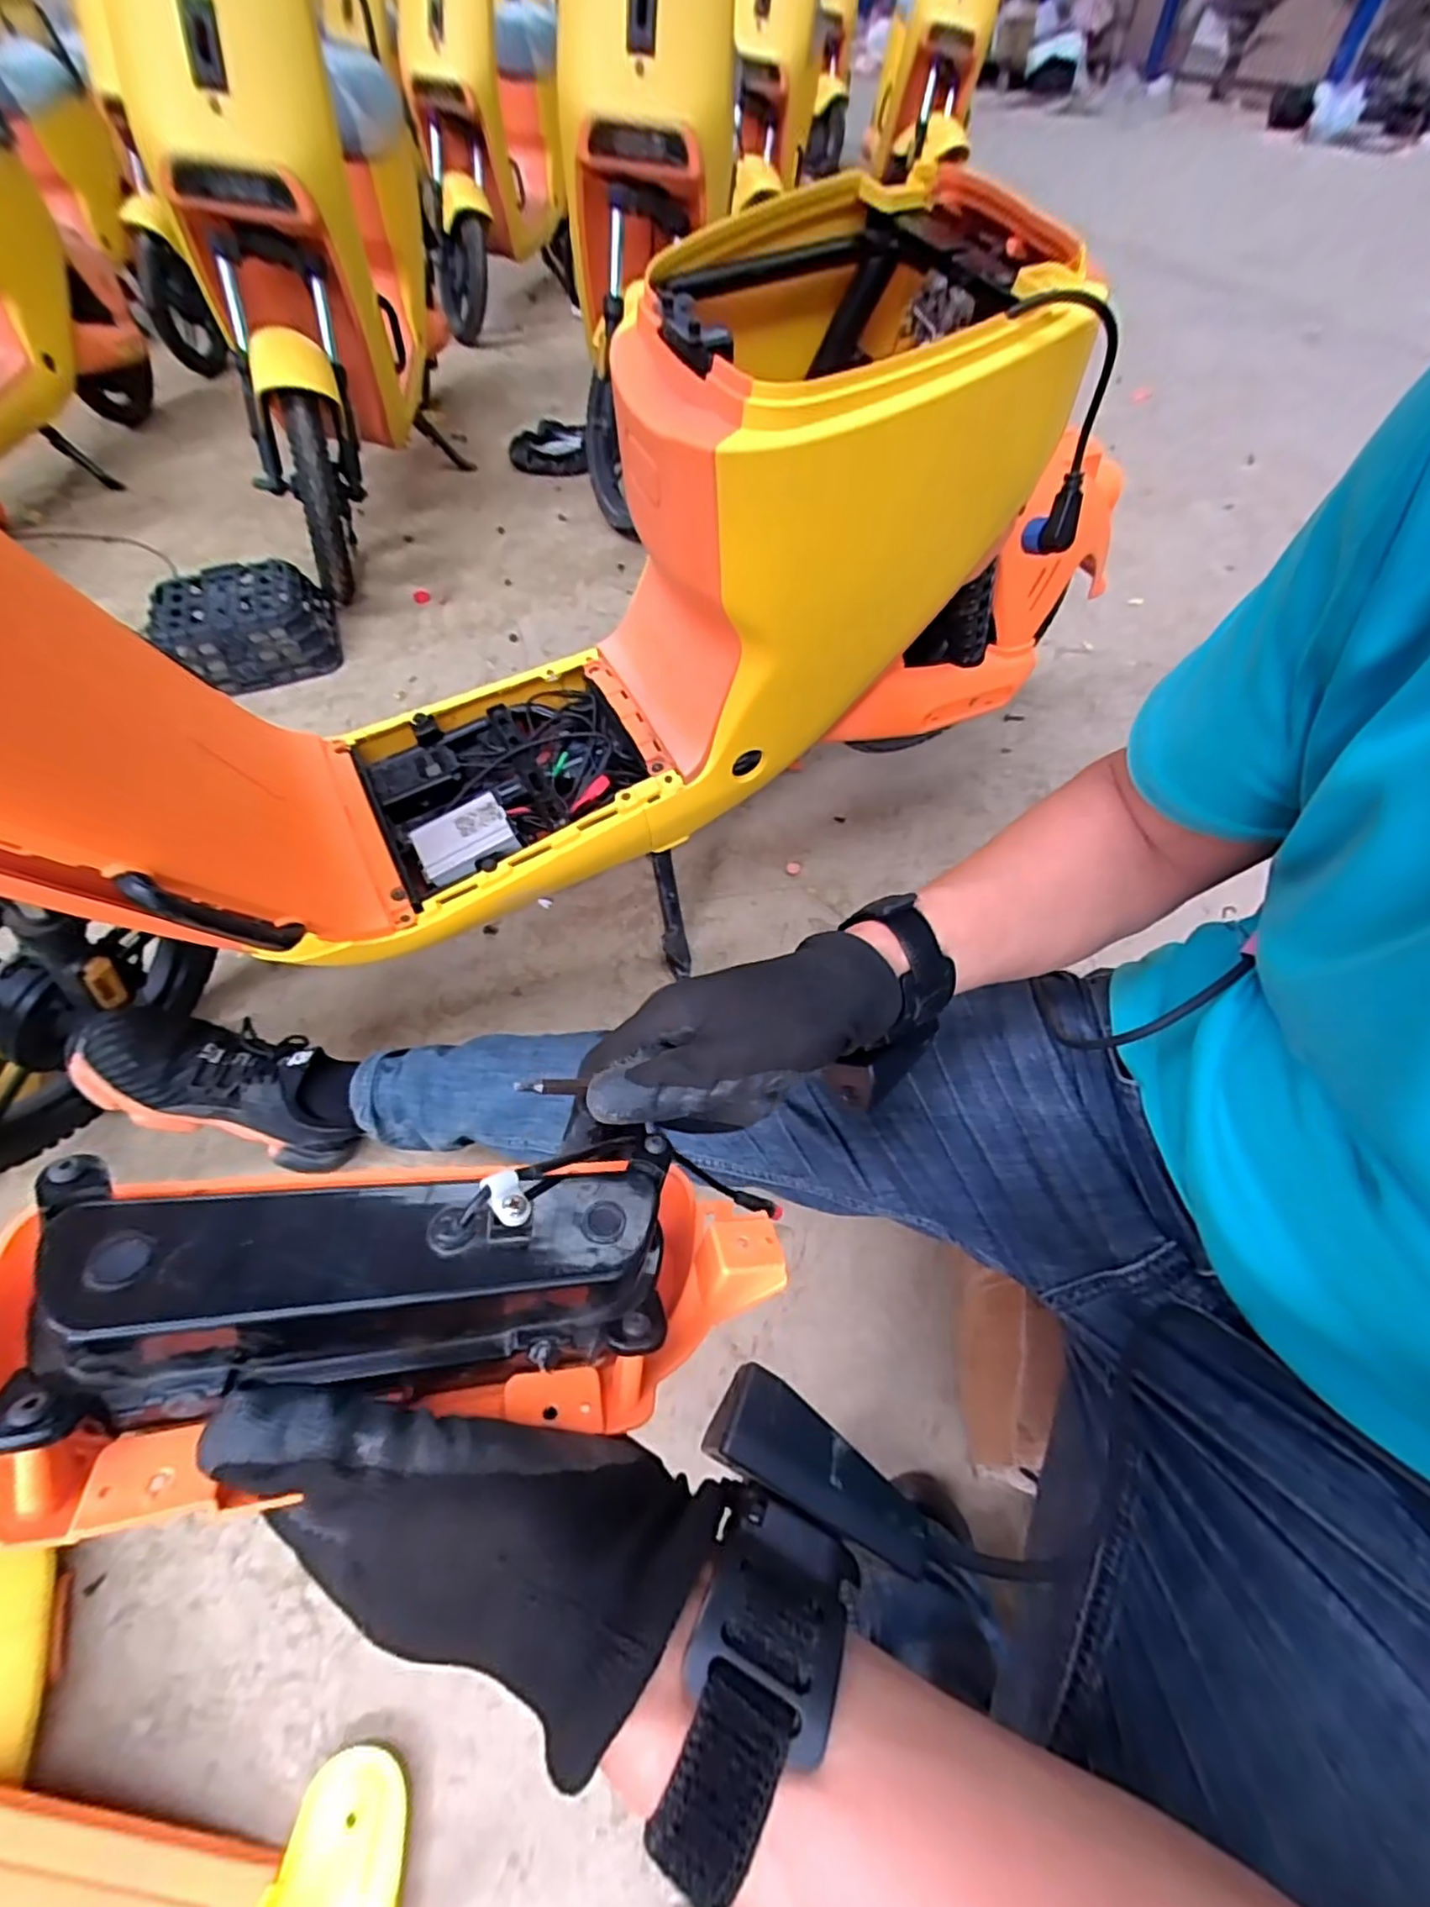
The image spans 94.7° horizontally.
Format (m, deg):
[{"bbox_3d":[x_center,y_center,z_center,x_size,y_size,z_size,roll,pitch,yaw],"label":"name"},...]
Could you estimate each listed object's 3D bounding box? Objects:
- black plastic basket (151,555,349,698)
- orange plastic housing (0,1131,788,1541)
[{"bbox_3d":[-0.913,-0.636,1.291,0.299,0.122,0.261,-25,58,-13],"label":"black plastic basket"},{"bbox_3d":[-0.106,0.116,0.219,0.260,0.072,0.087,4,53,-22],"label":"orange plastic housing"}]

